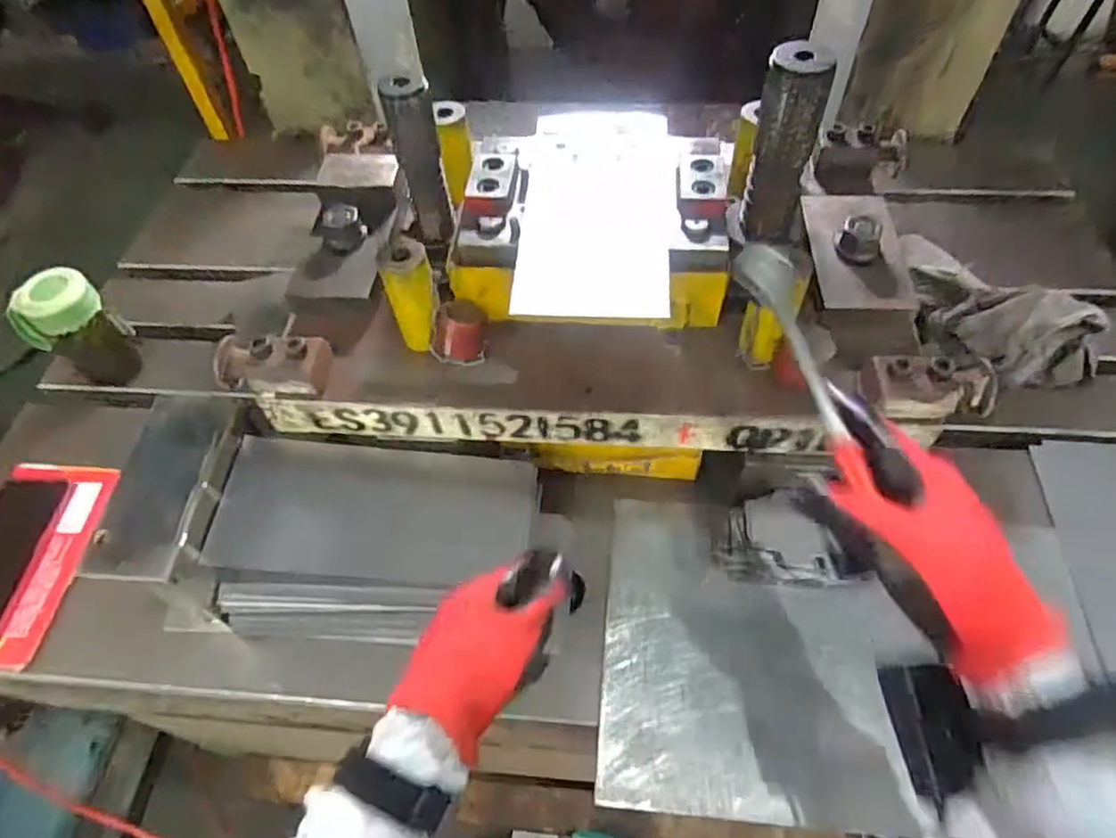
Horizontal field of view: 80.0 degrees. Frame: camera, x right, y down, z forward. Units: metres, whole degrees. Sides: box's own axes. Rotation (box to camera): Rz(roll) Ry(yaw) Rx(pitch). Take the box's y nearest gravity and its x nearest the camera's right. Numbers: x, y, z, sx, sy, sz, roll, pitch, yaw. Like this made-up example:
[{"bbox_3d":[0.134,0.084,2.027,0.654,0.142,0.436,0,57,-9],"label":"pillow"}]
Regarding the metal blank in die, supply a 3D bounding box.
[{"bbox_3d":[0.034,-0.193,0.581,0.122,0.010,0.267,3,55,4],"label":"metal blank in die"}]

